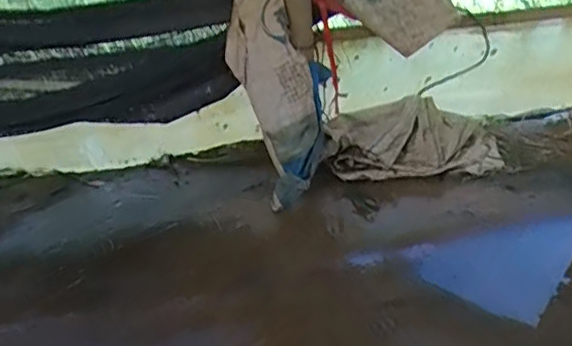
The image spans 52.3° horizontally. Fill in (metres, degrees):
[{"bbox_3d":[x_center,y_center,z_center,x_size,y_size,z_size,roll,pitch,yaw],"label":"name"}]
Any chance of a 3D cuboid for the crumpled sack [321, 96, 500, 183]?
[{"bbox_3d":[0.303,-0.078,1.380,0.387,0.131,0.172,-5,30,3],"label":"crumpled sack"}]

